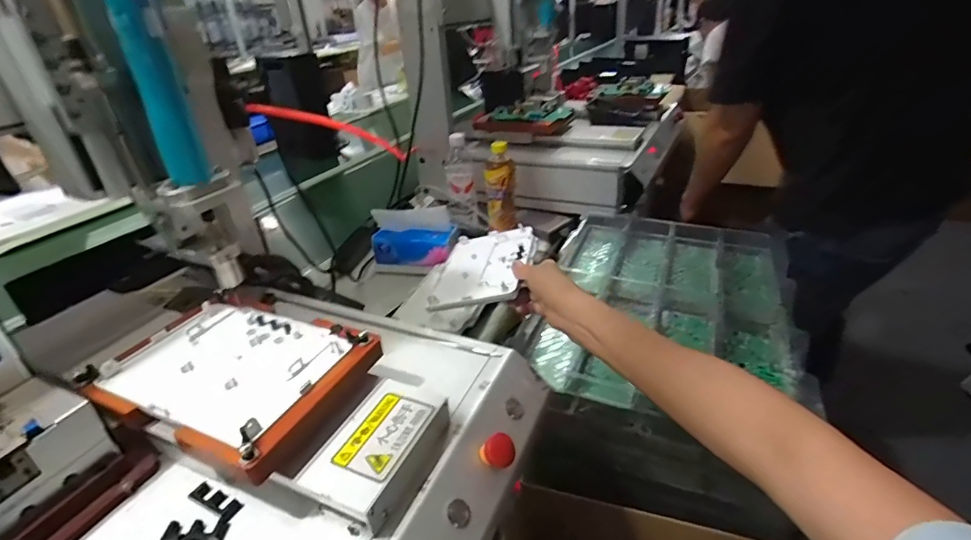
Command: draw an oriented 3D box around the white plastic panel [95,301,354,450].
[{"bbox_3d":[-0.232,0.083,0.431,0.180,0.011,0.135,10,32,21],"label":"white plastic panel"}]

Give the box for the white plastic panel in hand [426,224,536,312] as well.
[{"bbox_3d":[-0.003,-0.008,0.685,0.136,0.013,0.188,-10,28,21],"label":"white plastic panel in hand"}]

